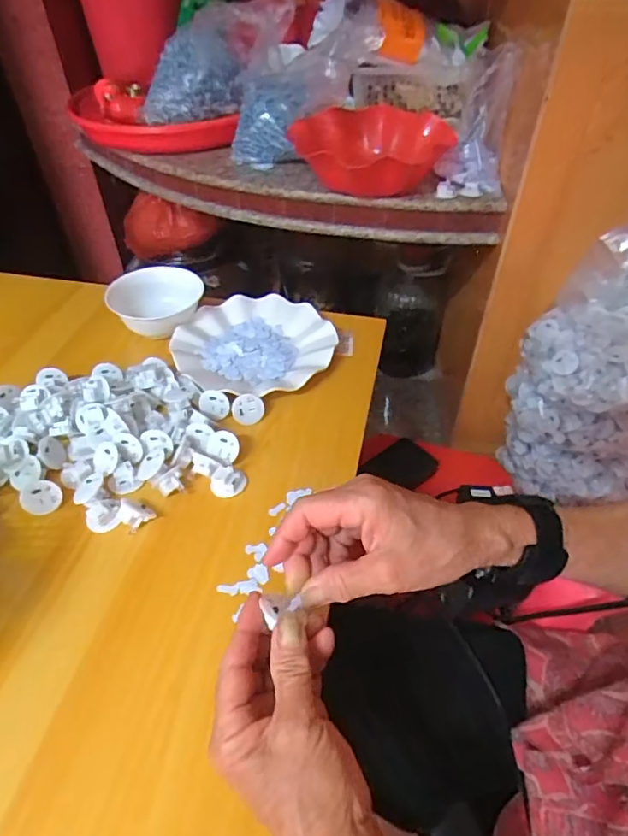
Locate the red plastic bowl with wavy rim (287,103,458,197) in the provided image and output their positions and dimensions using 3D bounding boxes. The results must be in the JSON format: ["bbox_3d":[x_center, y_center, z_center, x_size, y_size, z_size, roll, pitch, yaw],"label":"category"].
[{"bbox_3d":[0.084,-0.389,0.751,0.223,0.065,0.203,-4,46,-3],"label":"red plastic bowl with wavy rim"}]

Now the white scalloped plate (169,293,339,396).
[{"bbox_3d":[-0.071,-0.087,0.617,0.181,0.019,0.175,0,46,0],"label":"white scalloped plate"}]

